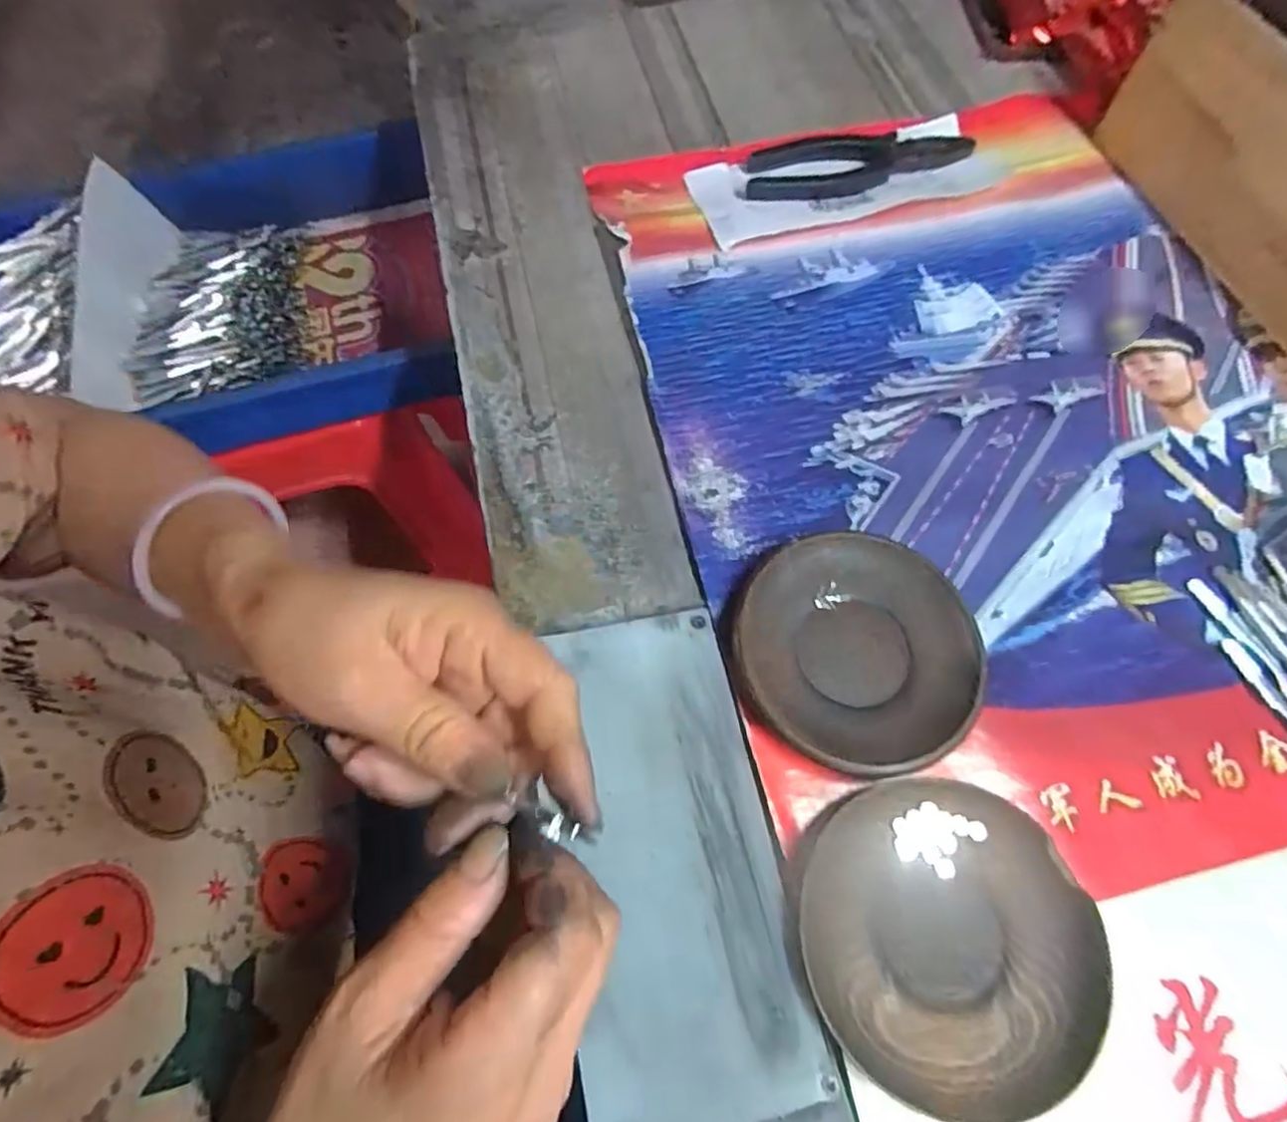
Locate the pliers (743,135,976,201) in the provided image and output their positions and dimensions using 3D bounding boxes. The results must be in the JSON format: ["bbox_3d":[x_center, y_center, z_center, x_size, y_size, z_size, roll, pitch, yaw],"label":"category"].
[{"bbox_3d":[0.149,-0.274,0.450,0.160,0.010,0.052,-12,66,-6],"label":"pliers"}]

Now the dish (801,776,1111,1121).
[{"bbox_3d":[0.124,0.150,0.263,0.115,0.014,0.112,0,66,-1],"label":"dish"}]

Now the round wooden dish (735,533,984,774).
[{"bbox_3d":[0.100,0.041,0.308,0.109,0.016,0.111,0,66,-1],"label":"round wooden dish"}]

